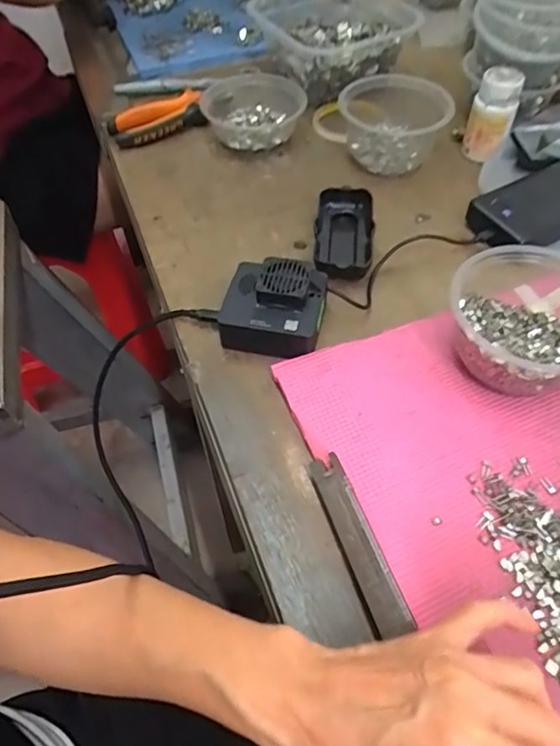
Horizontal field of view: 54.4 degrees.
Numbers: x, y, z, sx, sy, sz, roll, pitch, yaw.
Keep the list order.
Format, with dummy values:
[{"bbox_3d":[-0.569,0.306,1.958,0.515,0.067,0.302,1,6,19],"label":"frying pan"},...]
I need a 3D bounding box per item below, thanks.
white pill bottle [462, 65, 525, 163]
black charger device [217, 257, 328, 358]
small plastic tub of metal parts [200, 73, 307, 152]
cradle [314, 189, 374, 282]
[{"bbox_3d":[0.223,-0.272,0.575,0.048,0.079,0.044,-33,60,-21],"label":"white pill bottle"},{"bbox_3d":[-0.006,-0.056,0.443,0.079,0.042,0.071,12,55,9],"label":"black charger device"},{"bbox_3d":[-0.027,-0.301,0.622,0.118,0.039,0.115,0,54,0],"label":"small plastic tub of metal parts"},{"bbox_3d":[0.060,-0.129,0.515,0.052,0.028,0.109,5,54,4],"label":"cradle"}]

